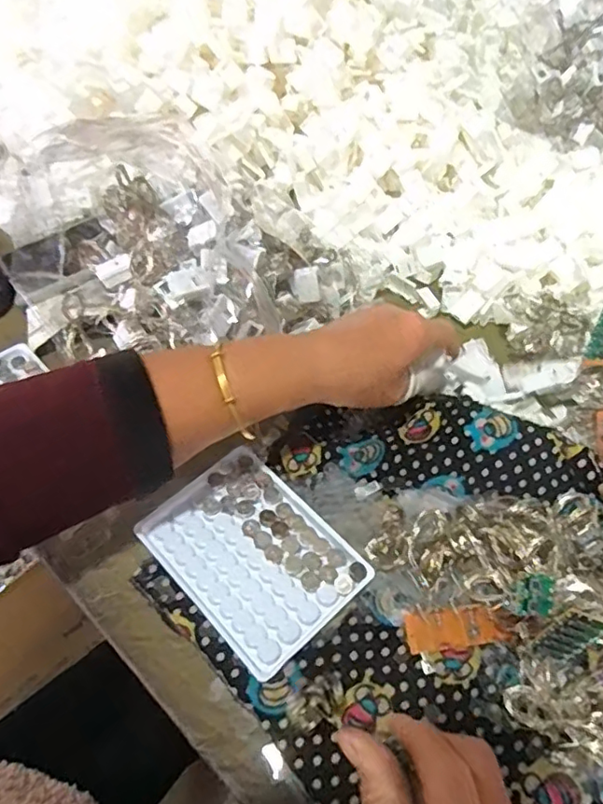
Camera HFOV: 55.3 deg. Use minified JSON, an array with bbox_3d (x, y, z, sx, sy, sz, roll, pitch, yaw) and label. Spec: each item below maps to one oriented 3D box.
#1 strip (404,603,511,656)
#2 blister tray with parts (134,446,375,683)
[{"bbox_3d":[0.090,0.132,0.337,0.056,0.004,0.021,-9,71,1],"label":"strip"},{"bbox_3d":[-0.031,0.095,0.367,0.094,0.010,0.126,-38,60,-23],"label":"blister tray with parts"}]

